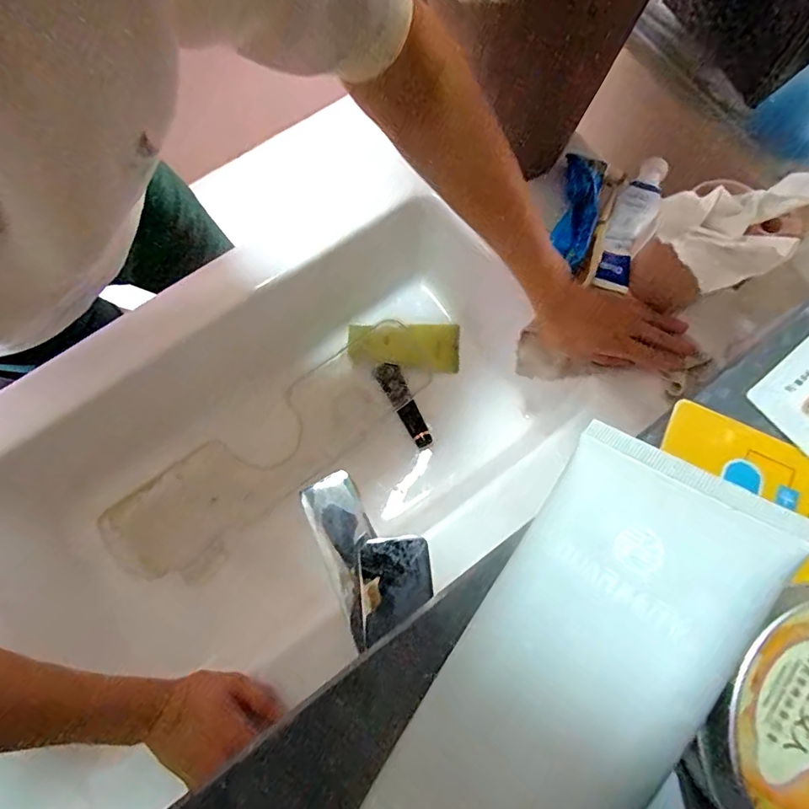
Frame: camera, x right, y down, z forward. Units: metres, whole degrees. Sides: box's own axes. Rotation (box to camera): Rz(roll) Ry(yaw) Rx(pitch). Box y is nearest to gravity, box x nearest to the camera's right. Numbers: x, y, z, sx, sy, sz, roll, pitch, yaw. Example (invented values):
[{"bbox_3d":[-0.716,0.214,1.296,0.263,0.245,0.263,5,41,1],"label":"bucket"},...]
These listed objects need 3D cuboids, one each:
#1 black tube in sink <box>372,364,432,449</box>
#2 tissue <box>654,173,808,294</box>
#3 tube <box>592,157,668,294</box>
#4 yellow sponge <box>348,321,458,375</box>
[{"bbox_3d":[0.001,0.000,0.651,0.033,0.017,0.126,-30,79,-8],"label":"black tube in sink"},{"bbox_3d":[0.286,-0.156,0.417,0.133,0.041,0.097,-25,78,-7],"label":"tissue"},{"bbox_3d":[0.253,-0.207,0.535,0.040,0.024,0.167,22,77,4],"label":"tube"},{"bbox_3d":[-0.002,-0.083,0.664,0.151,0.015,0.063,3,76,0],"label":"yellow sponge"}]

